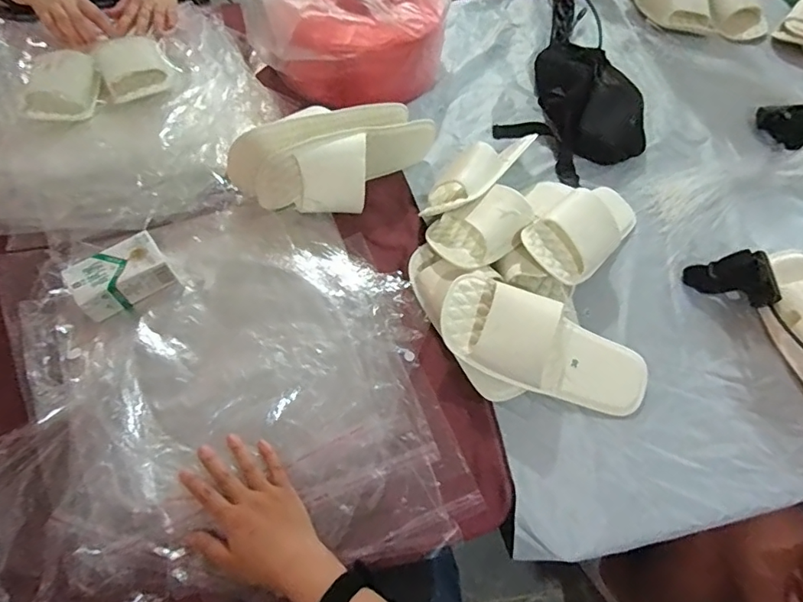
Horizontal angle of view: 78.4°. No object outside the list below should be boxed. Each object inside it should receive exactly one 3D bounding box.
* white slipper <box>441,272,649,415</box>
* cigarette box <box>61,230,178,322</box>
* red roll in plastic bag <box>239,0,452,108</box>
[{"bbox_3d":[0.174,0.048,0.574,0.256,0.089,0.109,26,62,-6],"label":"white slipper"},{"bbox_3d":[-0.348,-0.032,0.610,0.108,0.037,0.069,-33,68,-19],"label":"cigarette box"},{"bbox_3d":[-0.074,-0.452,0.795,0.254,0.140,0.264,1,61,-2],"label":"red roll in plastic bag"}]

